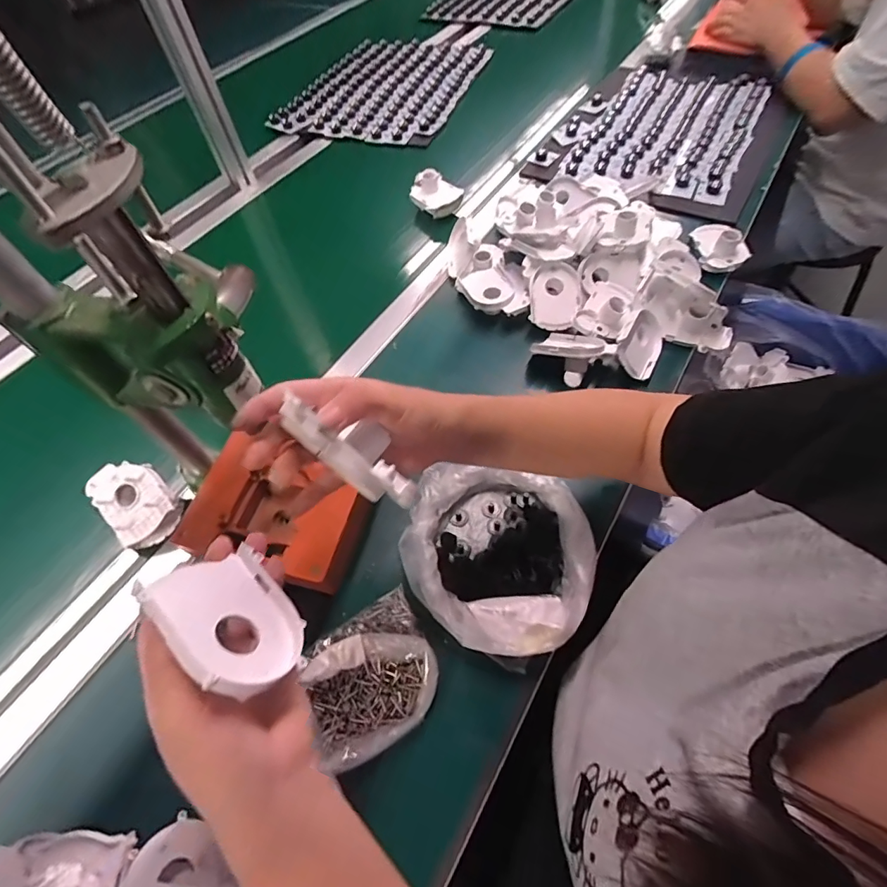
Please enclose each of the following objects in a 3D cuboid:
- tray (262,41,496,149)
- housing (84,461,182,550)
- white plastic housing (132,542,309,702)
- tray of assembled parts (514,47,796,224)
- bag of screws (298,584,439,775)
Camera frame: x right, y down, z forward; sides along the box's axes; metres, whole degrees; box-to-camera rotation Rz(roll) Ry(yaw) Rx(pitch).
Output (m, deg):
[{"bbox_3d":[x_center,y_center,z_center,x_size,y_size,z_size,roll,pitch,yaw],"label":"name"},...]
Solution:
[{"bbox_3d":[-0.131,-0.832,1.055,0.368,0.042,0.463,14,60,13],"label":"tray"},{"bbox_3d":[-0.331,0.057,0.490,0.066,0.045,0.099,-41,64,-20],"label":"housing"},{"bbox_3d":[-0.114,0.095,0.241,0.078,0.067,0.019,37,101,11],"label":"white plastic housing"},{"bbox_3d":[0.426,-0.601,0.850,0.368,0.056,0.497,27,64,20],"label":"tray of assembled parts"},{"bbox_3d":[-0.065,0.196,0.390,0.110,0.037,0.109,-26,60,-12],"label":"bag of screws"}]

